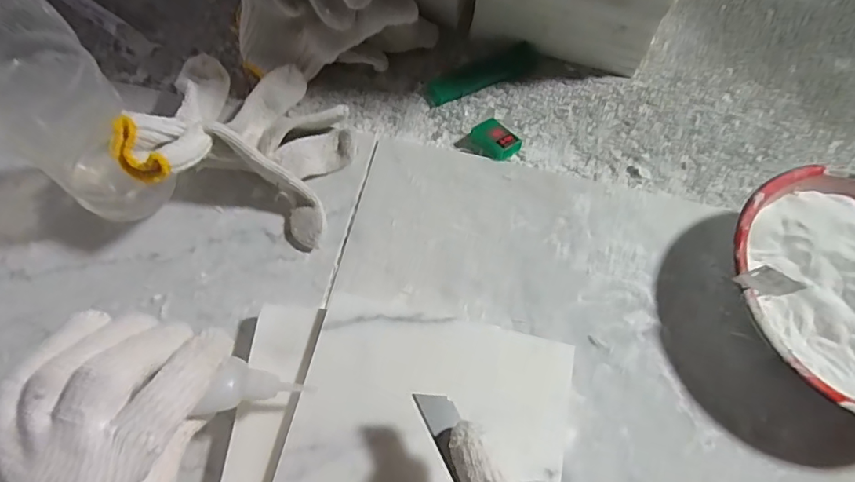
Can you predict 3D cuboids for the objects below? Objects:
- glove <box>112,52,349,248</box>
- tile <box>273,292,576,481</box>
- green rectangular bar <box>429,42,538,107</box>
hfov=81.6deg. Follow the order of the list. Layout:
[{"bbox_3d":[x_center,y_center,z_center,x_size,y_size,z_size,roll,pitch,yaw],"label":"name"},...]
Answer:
[{"bbox_3d":[-0.120,-0.076,0.343,0.125,0.085,0.141,1,66,-2],"label":"glove"},{"bbox_3d":[-0.001,0.115,0.275,0.150,0.005,0.150,13,67,3],"label":"tile"},{"bbox_3d":[0.049,-0.146,0.432,0.104,0.007,0.029,-26,69,-14],"label":"green rectangular bar"}]

